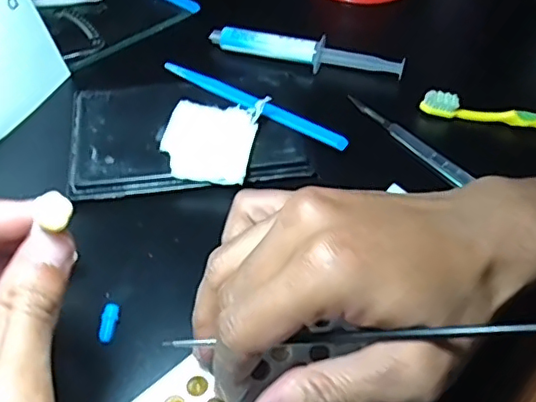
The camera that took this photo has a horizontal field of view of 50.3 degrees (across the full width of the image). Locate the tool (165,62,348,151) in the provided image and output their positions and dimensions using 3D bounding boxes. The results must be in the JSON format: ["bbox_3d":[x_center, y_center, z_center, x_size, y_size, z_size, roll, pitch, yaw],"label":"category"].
[{"bbox_3d":[-0.010,-0.066,0.383,0.138,0.007,0.009,27,58,18],"label":"tool"}]

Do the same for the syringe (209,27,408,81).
[{"bbox_3d":[0.028,-0.110,0.427,0.144,0.018,0.022,16,55,11],"label":"syringe"}]

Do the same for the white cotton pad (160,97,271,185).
[{"bbox_3d":[-0.036,-0.040,0.358,0.057,0.011,0.060,16,61,7],"label":"white cotton pad"}]

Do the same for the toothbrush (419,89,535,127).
[{"bbox_3d":[0.182,-0.053,0.390,0.151,0.022,0.010,11,54,7],"label":"toothbrush"}]

